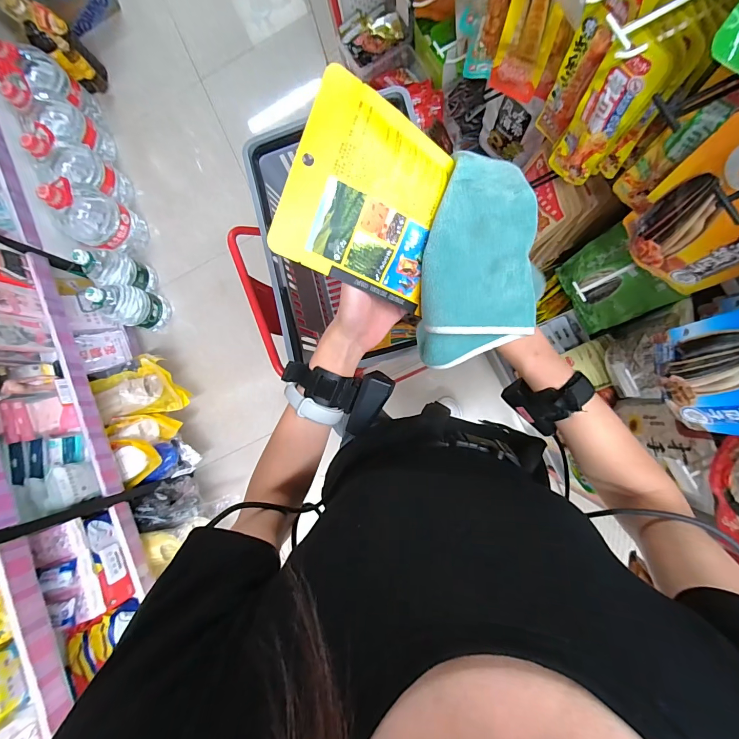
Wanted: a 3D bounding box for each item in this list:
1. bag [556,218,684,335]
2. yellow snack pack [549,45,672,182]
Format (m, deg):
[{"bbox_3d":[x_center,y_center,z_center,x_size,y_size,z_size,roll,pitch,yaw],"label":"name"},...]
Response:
[{"bbox_3d":[0.500,-0.182,0.756,0.023,0.221,0.179,-22,84,-12],"label":"bag"},{"bbox_3d":[0.308,-0.328,0.486,0.069,0.207,0.025,36,92,10],"label":"yellow snack pack"}]

